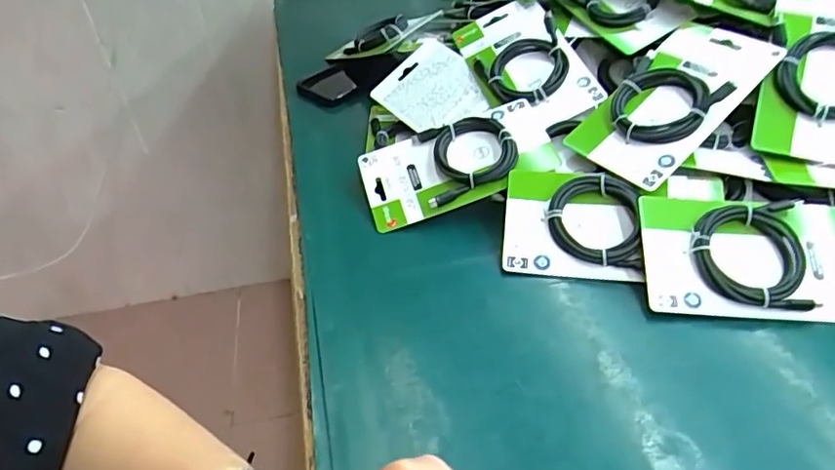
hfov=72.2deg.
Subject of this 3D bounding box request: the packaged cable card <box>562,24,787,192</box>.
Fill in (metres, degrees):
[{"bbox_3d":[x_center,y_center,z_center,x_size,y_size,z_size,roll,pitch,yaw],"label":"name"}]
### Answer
[{"bbox_3d":[0.225,-0.121,0.514,0.179,0.025,0.099,-42,47,-7],"label":"packaged cable card"}]

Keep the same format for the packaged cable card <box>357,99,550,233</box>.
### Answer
[{"bbox_3d":[0.036,-0.070,0.549,0.182,0.020,0.091,-20,55,0],"label":"packaged cable card"}]

